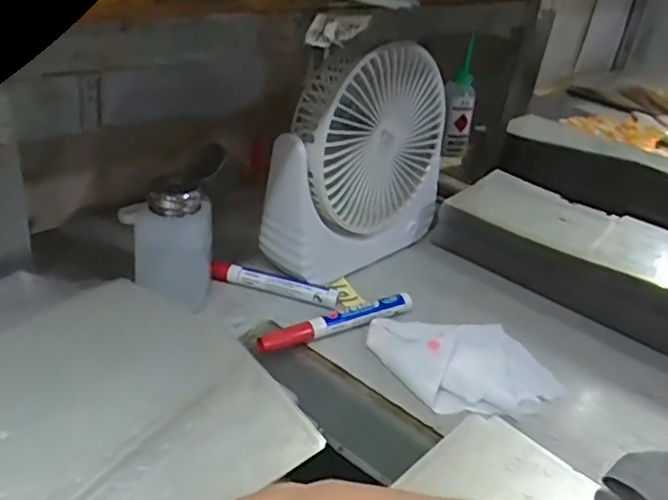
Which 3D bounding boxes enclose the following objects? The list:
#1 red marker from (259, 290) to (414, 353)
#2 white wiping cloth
[{"bbox_3d":[0.004,0.056,0.484,0.141,0.017,0.022,-14,35,-34],"label":"red marker"},{"bbox_3d":[0.099,0.078,0.463,0.111,0.020,0.117,-11,34,-31],"label":"white wiping cloth"}]

